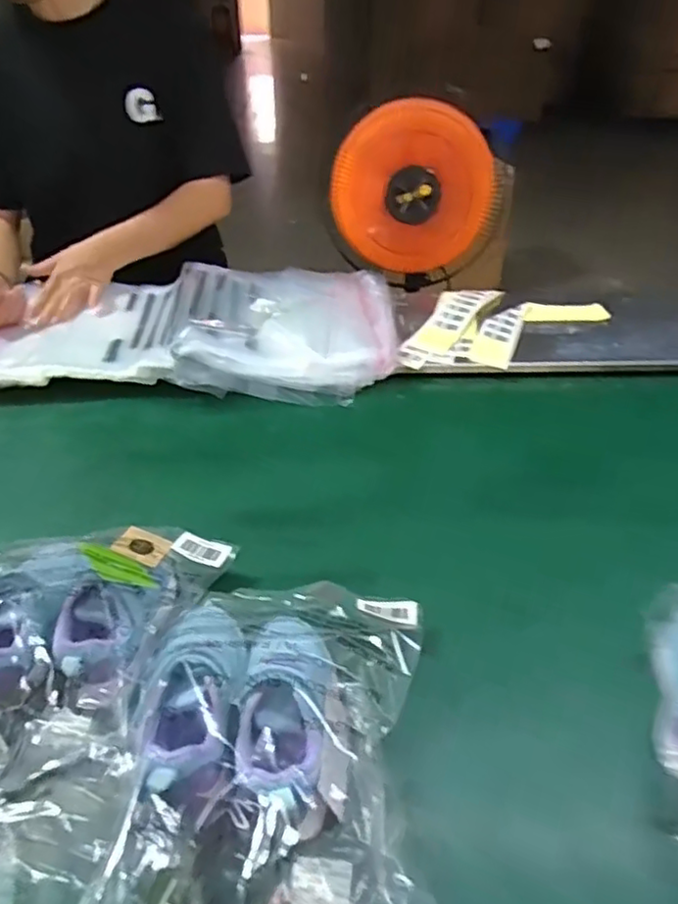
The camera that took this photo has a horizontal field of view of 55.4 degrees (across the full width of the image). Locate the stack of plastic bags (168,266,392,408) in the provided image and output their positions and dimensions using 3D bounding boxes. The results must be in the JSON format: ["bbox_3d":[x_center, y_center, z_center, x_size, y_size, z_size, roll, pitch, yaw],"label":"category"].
[{"bbox_3d":[-0.079,-0.202,0.984,0.327,0.069,0.347,-2,37,-4],"label":"stack of plastic bags"}]

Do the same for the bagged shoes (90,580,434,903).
[{"bbox_3d":[-0.049,0.207,0.431,0.208,0.082,0.332,4,37,4],"label":"bagged shoes"}]

